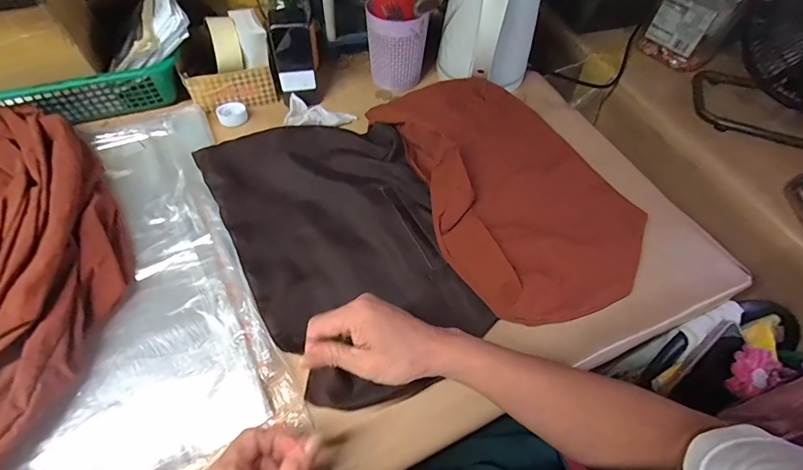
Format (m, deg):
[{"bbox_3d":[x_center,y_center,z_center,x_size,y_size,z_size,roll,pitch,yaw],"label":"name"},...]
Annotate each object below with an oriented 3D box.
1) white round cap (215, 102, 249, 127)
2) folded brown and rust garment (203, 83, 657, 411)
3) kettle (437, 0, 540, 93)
[{"bbox_3d":[-0.255,-0.182,0.620,0.043,0.020,0.043,2,55,-3],"label":"white round cap"},{"bbox_3d":[0.033,-0.045,0.507,0.467,0.072,0.387,-19,59,-16],"label":"folded brown and rust garment"},{"bbox_3d":[0.134,-0.316,0.606,0.143,0.206,0.155,12,55,4],"label":"kettle"}]

